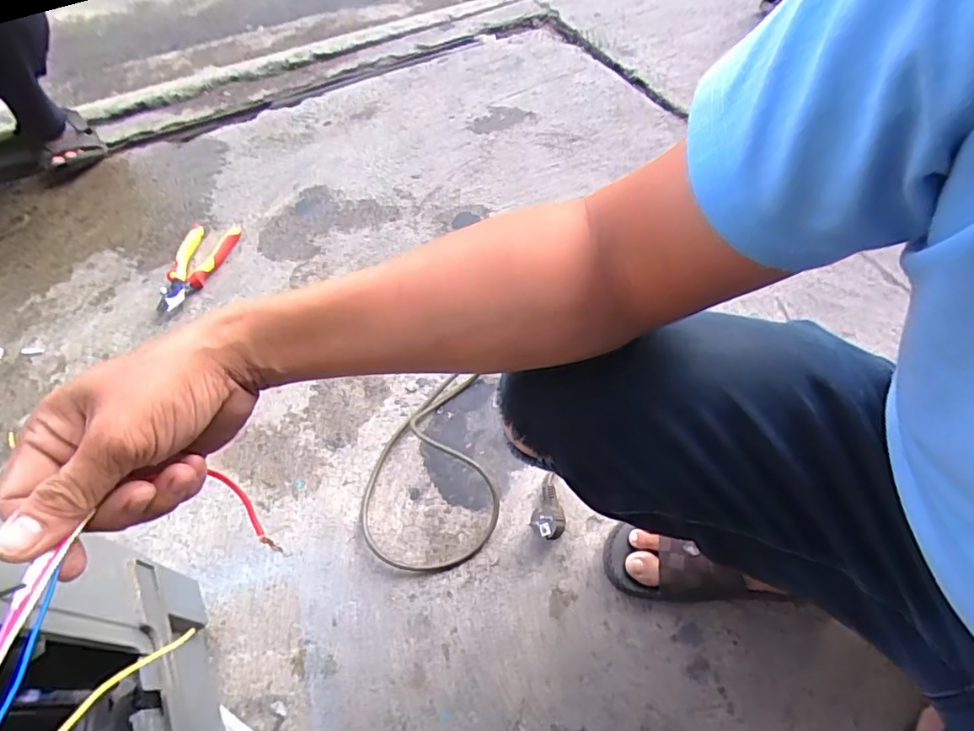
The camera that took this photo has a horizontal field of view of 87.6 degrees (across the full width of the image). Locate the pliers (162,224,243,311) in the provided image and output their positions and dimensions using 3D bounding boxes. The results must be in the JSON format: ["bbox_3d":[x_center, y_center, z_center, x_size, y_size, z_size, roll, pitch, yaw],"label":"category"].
[{"bbox_3d":[-0.497,-0.171,0.866,0.091,0.025,0.188,9,57,7],"label":"pliers"}]

